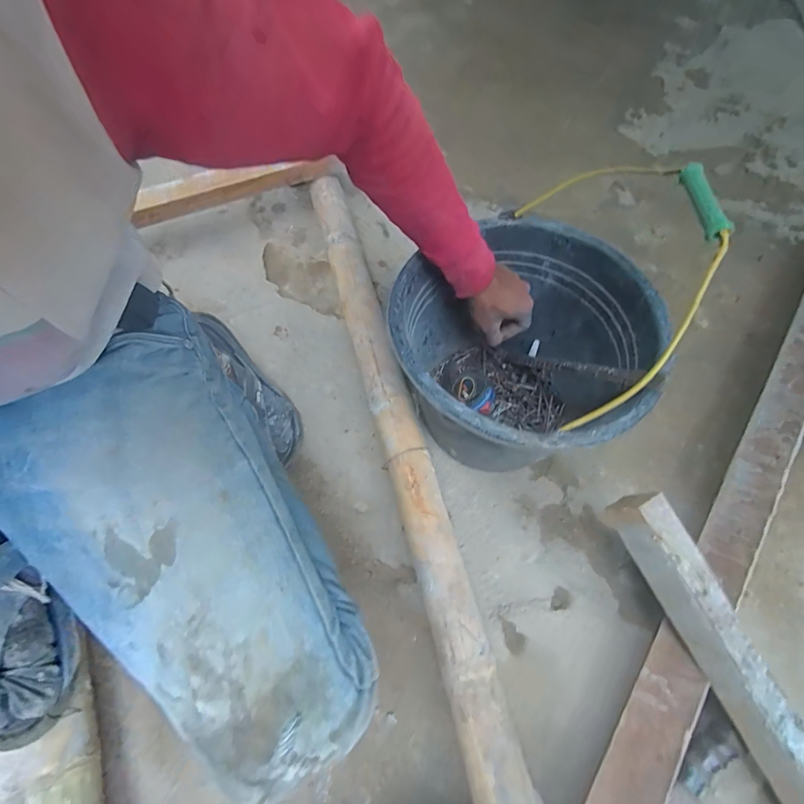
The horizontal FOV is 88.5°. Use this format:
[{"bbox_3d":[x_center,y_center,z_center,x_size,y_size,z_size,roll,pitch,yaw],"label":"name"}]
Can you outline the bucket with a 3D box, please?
[{"bbox_3d":[0.143,-0.043,0.533,0.284,0.241,0.278,-1,64,2],"label":"bucket"}]

